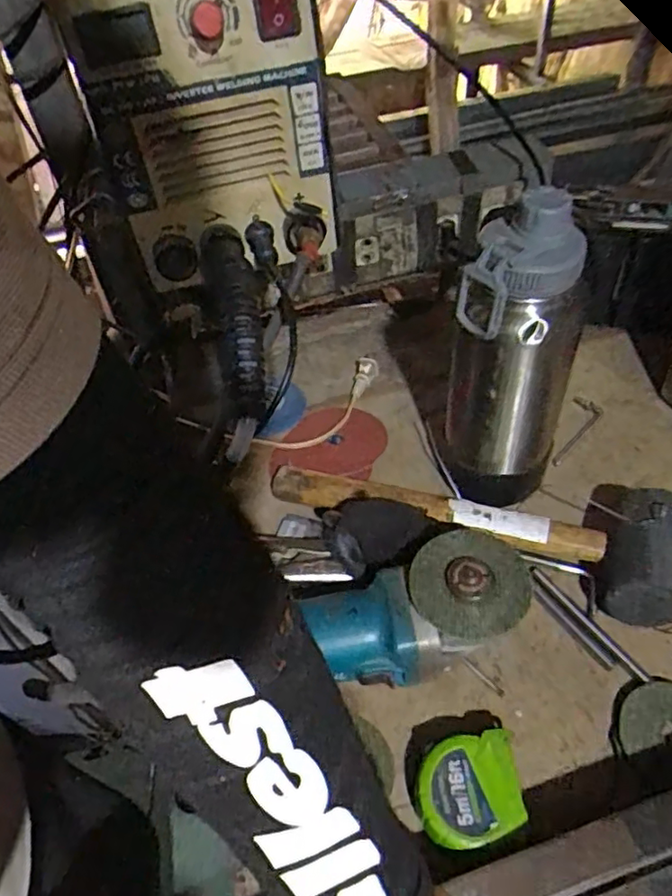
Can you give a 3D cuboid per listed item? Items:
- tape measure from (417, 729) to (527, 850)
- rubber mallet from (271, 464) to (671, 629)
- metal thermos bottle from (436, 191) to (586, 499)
[{"bbox_3d":[0.082,0.216,0.391,0.061,0.035,0.058,-7,48,-1],"label":"tape measure"},{"bbox_3d":[0.114,0.046,0.517,0.326,0.058,0.097,17,52,19],"label":"rubber mallet"},{"bbox_3d":[0.125,-0.046,0.464,0.081,0.253,0.079,13,51,16],"label":"metal thermos bottle"}]

